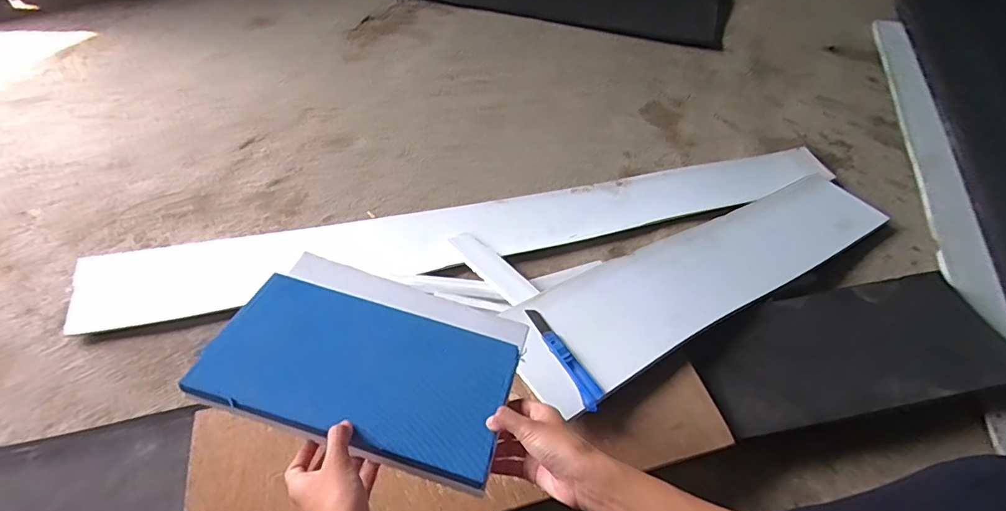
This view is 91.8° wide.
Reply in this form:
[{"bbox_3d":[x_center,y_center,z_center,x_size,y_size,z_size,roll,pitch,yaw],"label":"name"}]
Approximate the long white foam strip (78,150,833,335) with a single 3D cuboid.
[{"bbox_3d":[-0.011,-0.060,0.965,1.477,0.024,0.166,-11,51,-10],"label":"long white foam strip"}]

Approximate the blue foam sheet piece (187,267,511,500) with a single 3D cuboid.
[{"bbox_3d":[-0.134,0.110,0.474,0.277,0.016,0.151,19,45,3],"label":"blue foam sheet piece"}]

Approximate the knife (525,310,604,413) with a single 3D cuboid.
[{"bbox_3d":[0.090,0.145,0.710,0.034,0.018,0.179,-20,53,-17],"label":"knife"}]

